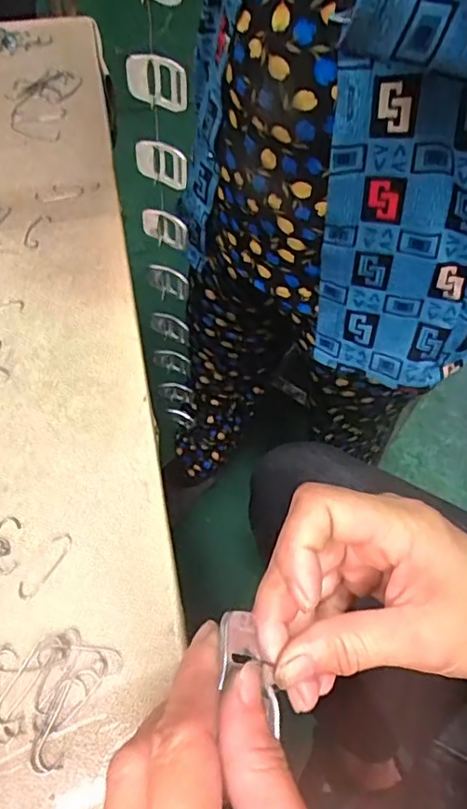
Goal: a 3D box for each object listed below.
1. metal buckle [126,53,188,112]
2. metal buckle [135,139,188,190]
[{"bbox_3d":[-0.045,-0.190,0.343,0.040,0.031,0.004,21,61,12],"label":"metal buckle"},{"bbox_3d":[-0.048,-0.158,0.384,0.037,0.029,0.004,19,61,11],"label":"metal buckle"}]

